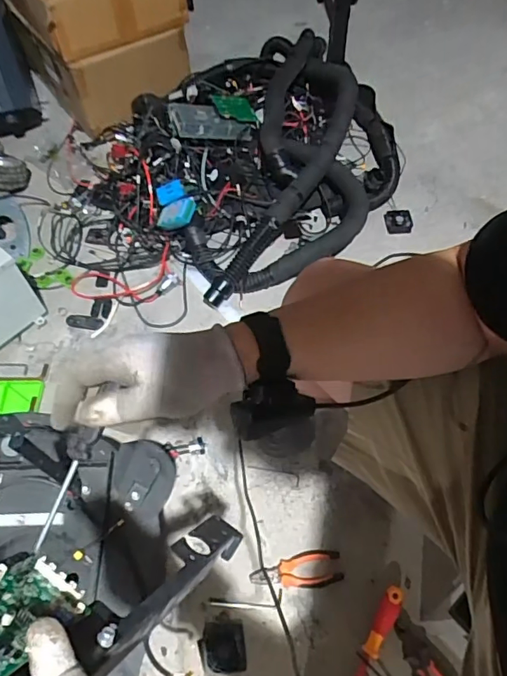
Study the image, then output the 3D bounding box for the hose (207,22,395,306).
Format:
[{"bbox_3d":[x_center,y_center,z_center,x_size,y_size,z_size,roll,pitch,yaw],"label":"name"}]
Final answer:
[{"bbox_3d":[0.177,-0.454,1.246,0.373,0.216,0.852,11,59,10],"label":"hose"}]

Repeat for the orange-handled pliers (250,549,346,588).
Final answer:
[{"bbox_3d":[0.074,0.406,0.852,0.157,0.018,0.059,-8,57,-2],"label":"orange-handled pliers"}]

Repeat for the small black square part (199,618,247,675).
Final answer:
[{"bbox_3d":[-0.051,0.501,0.795,0.073,0.021,0.072,-6,57,0],"label":"small black square part"}]

